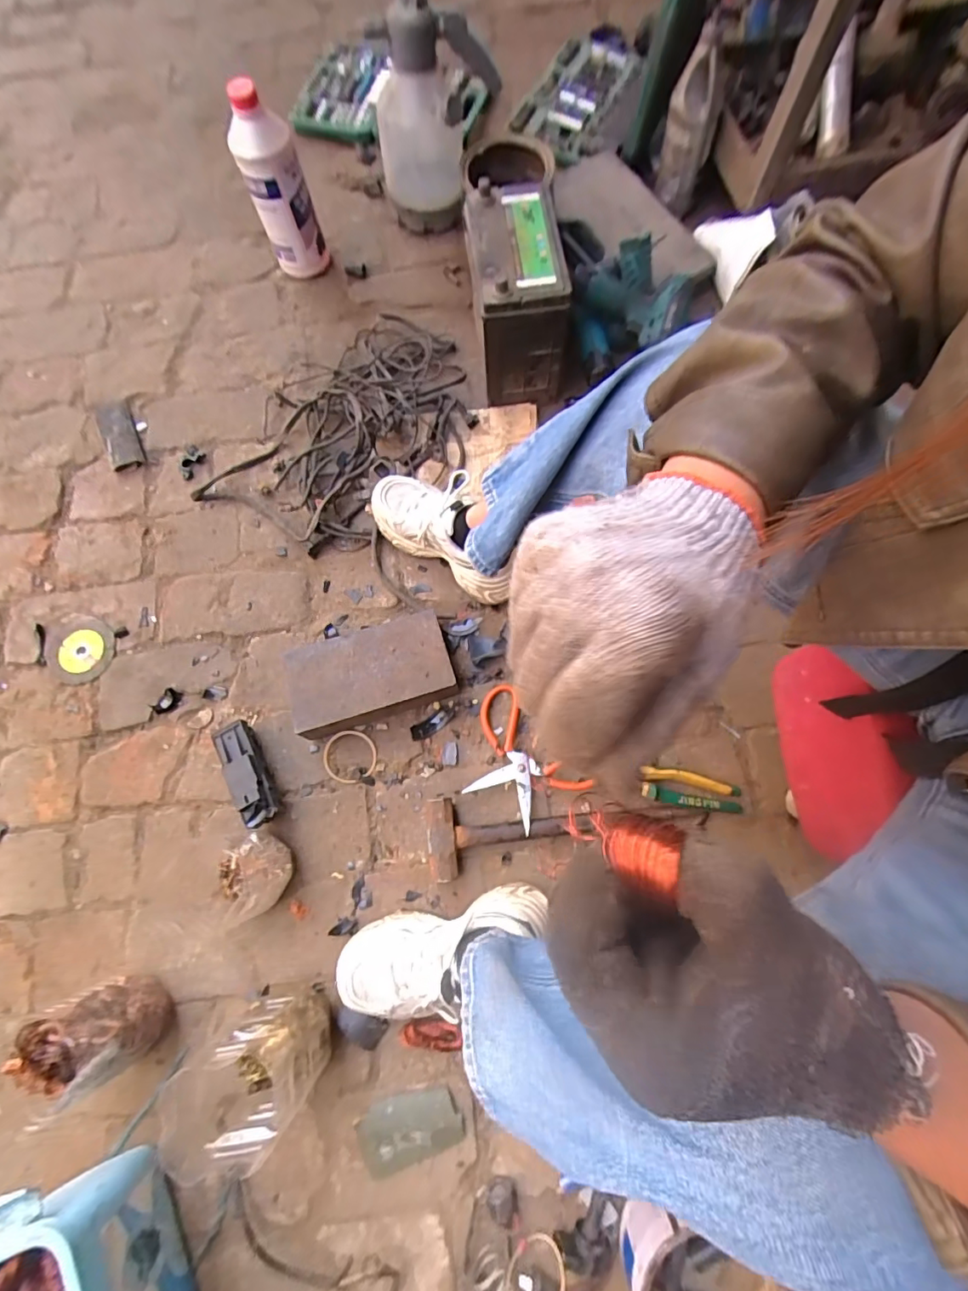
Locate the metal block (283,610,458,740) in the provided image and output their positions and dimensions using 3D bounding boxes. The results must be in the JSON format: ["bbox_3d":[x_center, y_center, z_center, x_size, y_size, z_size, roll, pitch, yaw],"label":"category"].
[{"bbox_3d":[-0.152,0.040,0.703,0.211,0.060,0.124,-17,75,-4],"label":"metal block"}]

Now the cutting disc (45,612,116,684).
[{"bbox_3d":[-0.601,0.001,0.762,0.094,0.011,0.108,-26,76,-6],"label":"cutting disc"}]

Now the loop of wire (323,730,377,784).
[{"bbox_3d":[-0.184,0.152,0.702,0.072,0.010,0.070,1,81,-3],"label":"loop of wire"}]

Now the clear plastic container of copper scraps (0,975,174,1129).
[{"bbox_3d":[-0.428,0.431,0.572,0.092,0.117,0.094,0,75,1],"label":"clear plastic container of copper scraps"}]

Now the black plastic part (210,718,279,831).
[{"bbox_3d":[-0.310,0.168,0.675,0.045,0.052,0.136,-28,76,-7],"label":"black plastic part"}]

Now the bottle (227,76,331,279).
[{"bbox_3d":[-0.290,-0.646,0.744,0.083,0.242,0.063,-27,76,-6],"label":"bottle"}]

